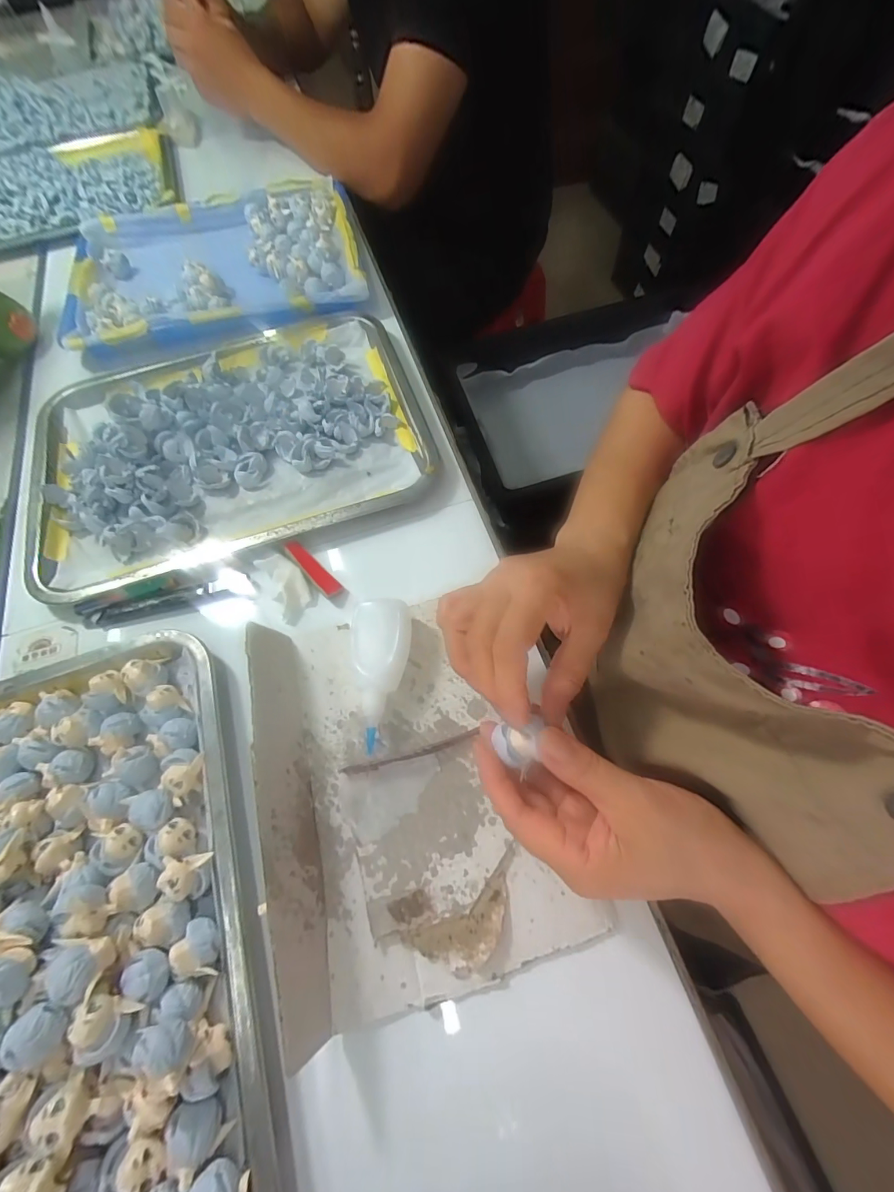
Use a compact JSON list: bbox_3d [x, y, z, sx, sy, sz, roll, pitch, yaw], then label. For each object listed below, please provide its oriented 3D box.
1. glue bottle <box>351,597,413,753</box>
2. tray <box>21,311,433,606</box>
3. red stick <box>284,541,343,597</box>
[{"bbox_3d":[-0.048,0.051,0.322,0.046,0.026,0.098,-3,64,1],"label":"glue bottle"},{"bbox_3d":[-0.201,-0.154,0.417,0.344,0.034,0.256,-16,64,-5],"label":"tray"},{"bbox_3d":[-0.109,-0.023,0.371,0.061,0.004,0.016,41,51,12],"label":"red stick"}]

